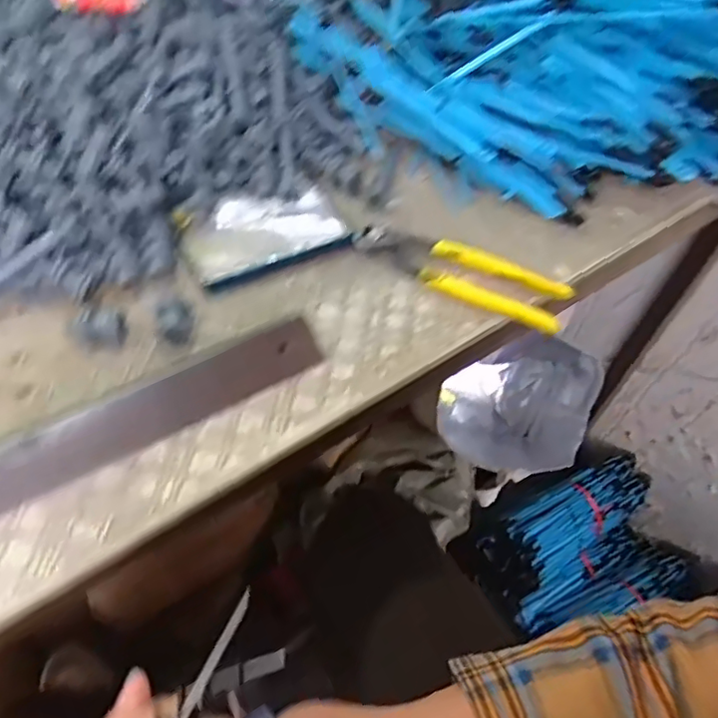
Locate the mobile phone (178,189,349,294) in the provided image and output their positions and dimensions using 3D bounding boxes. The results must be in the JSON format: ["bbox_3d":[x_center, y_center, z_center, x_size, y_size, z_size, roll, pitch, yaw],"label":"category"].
[{"bbox_3d":[-0.075,-0.100,0.453,0.123,0.009,0.074,-25,60,-20],"label":"mobile phone"}]

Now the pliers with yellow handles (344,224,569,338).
[{"bbox_3d":[0.075,-0.066,0.439,0.167,0.017,0.046,25,56,14],"label":"pliers with yellow handles"}]

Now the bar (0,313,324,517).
[{"bbox_3d":[-0.166,0.049,0.336,0.308,0.021,0.036,-26,60,-21],"label":"bar"}]

